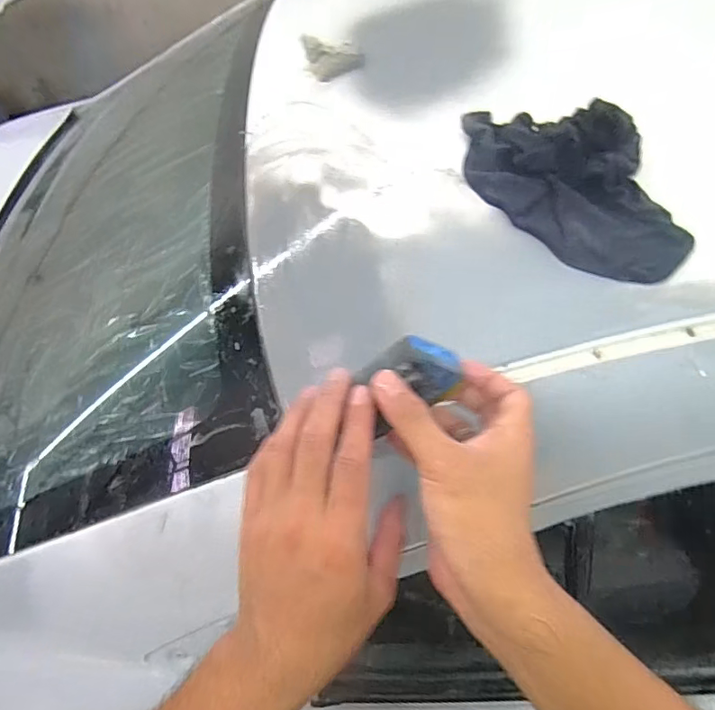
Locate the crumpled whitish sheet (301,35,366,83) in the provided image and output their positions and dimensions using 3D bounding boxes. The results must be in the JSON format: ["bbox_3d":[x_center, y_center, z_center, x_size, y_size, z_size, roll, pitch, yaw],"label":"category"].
[{"bbox_3d":[-0.031,-0.385,0.648,0.078,0.044,0.034,-3,57,3],"label":"crumpled whitish sheet"}]

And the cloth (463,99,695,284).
[{"bbox_3d":[0.188,-0.160,0.452,0.116,0.027,0.236,-49,66,12],"label":"cloth"}]

